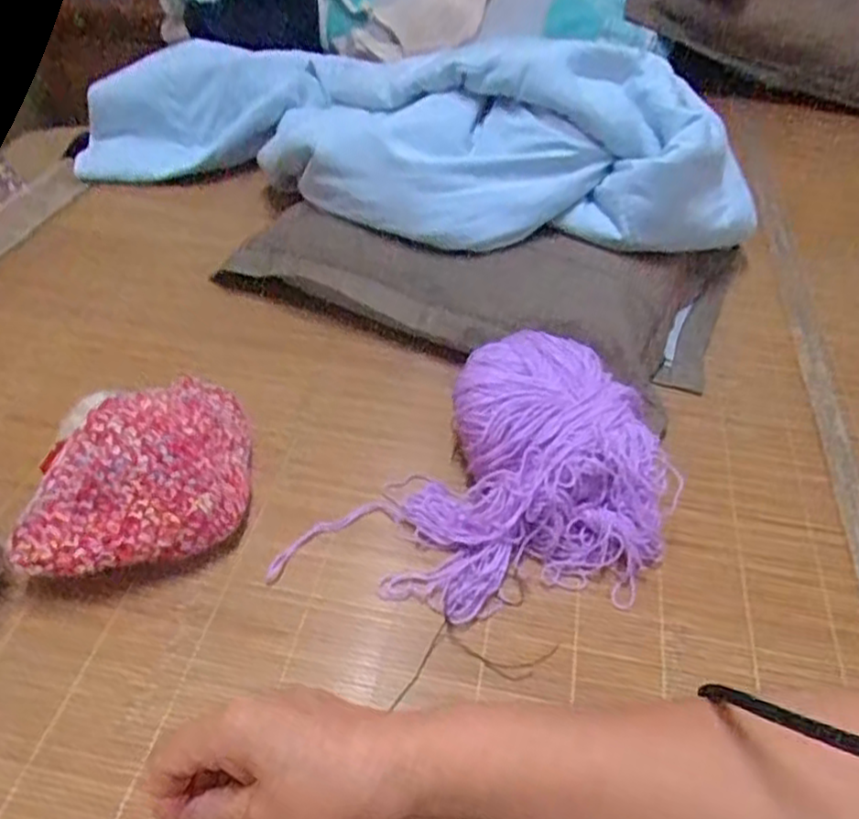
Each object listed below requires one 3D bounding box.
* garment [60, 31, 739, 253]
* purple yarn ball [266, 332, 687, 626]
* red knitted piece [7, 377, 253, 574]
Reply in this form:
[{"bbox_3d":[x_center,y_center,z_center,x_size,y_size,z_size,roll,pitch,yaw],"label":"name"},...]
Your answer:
[{"bbox_3d":[-0.036,-0.315,0.827,0.779,0.212,0.324,20,46,15],"label":"garment"},{"bbox_3d":[0.064,0.056,0.530,0.199,0.085,0.282,33,50,26],"label":"purple yarn ball"},{"bbox_3d":[-0.199,0.043,0.519,0.134,0.078,0.163,-1,44,-6],"label":"red knitted piece"}]

